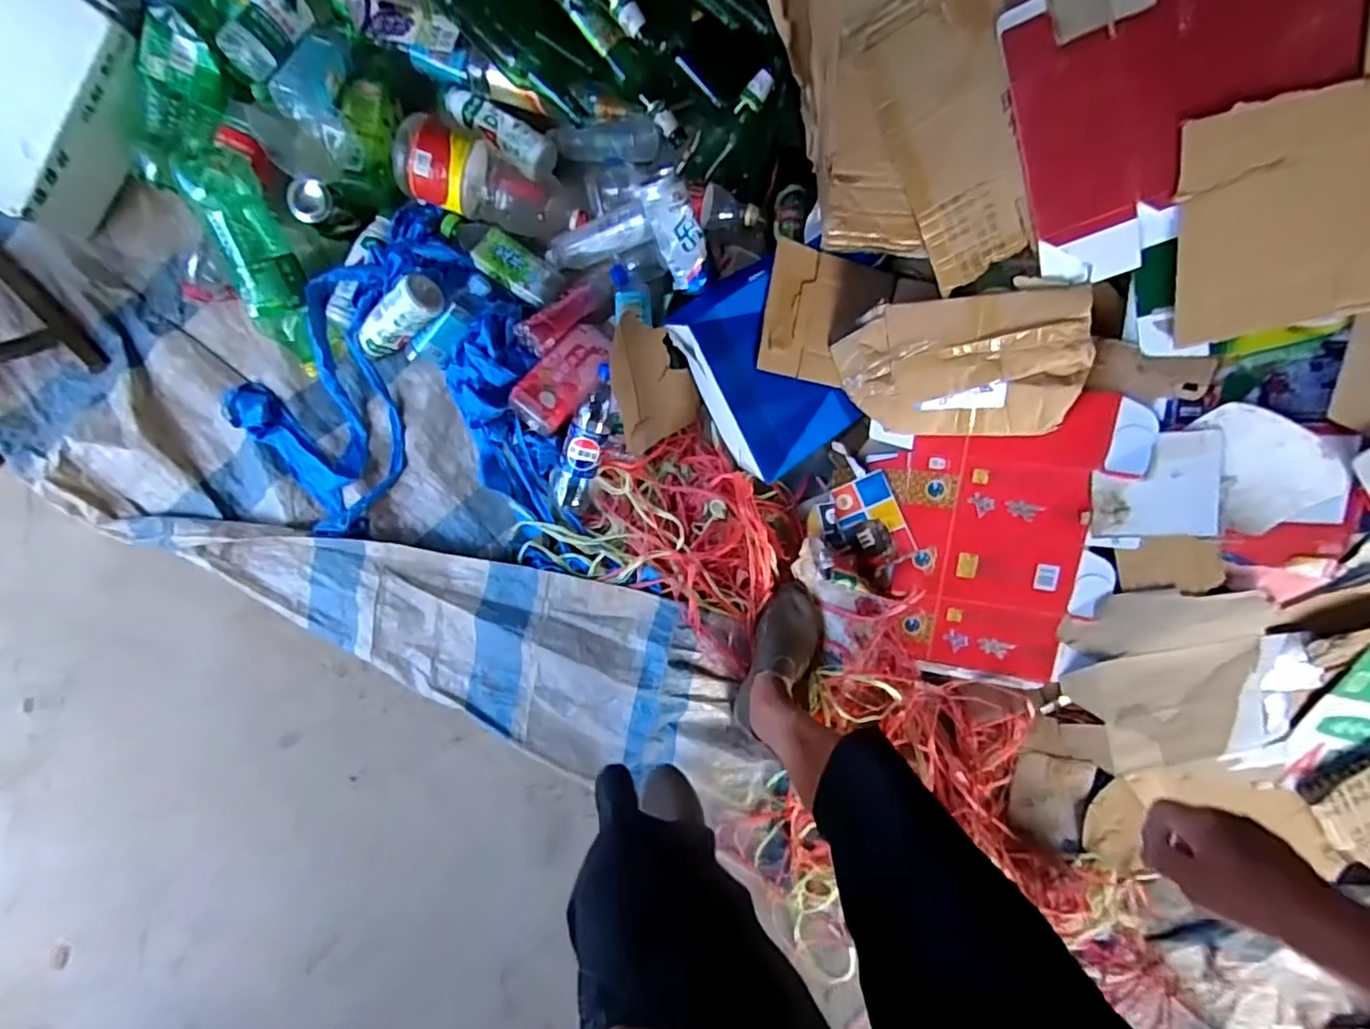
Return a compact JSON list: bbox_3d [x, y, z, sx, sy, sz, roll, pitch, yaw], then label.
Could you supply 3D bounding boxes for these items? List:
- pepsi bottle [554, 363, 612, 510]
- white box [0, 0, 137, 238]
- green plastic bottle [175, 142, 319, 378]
[{"bbox_3d":[-0.159,-0.121,0.993,0.064,0.055,0.243,17,109,-7],"label":"pepsi bottle"},{"bbox_3d":[-0.992,-0.627,0.915,0.251,0.135,0.315,31,91,-7],"label":"white box"},{"bbox_3d":[-0.676,-0.389,0.983,0.107,0.119,0.329,-31,98,-36],"label":"green plastic bottle"}]

